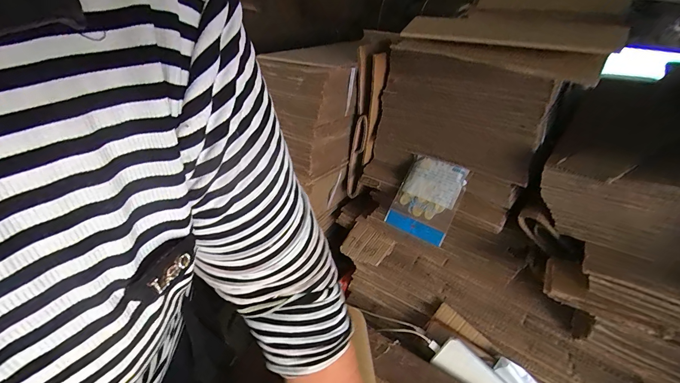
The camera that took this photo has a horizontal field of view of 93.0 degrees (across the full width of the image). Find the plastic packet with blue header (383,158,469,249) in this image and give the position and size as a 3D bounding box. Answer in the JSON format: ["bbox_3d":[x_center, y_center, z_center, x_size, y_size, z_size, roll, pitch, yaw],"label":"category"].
[{"bbox_3d":[0.191,0.015,0.721,0.141,0.170,0.032,23,0,37],"label":"plastic packet with blue header"}]

